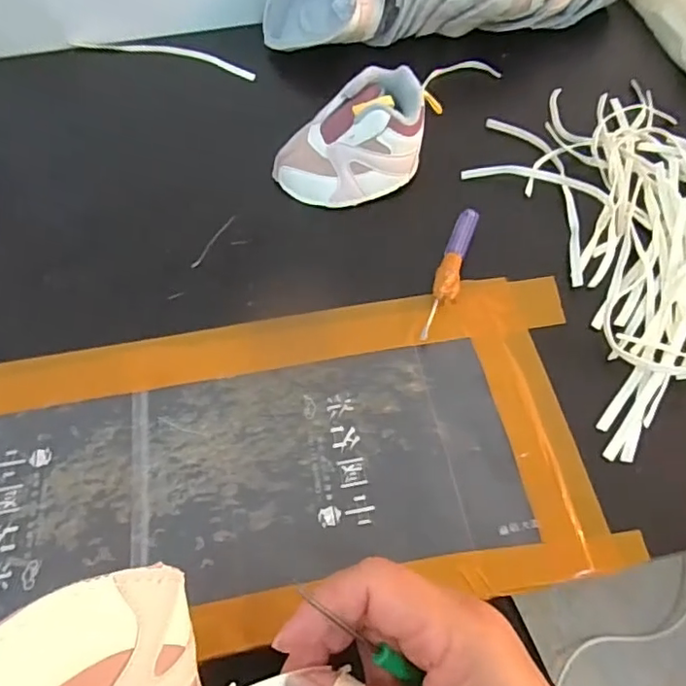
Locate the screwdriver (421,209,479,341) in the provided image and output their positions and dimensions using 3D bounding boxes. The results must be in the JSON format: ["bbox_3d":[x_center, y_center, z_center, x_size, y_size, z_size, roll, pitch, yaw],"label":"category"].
[{"bbox_3d":[0.080,-0.053,0.423,0.018,0.011,0.116,14,60,11],"label":"screwdriver"}]

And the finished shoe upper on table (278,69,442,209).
[{"bbox_3d":[0.008,-0.166,0.469,0.129,0.063,0.088,-26,61,-14],"label":"finished shoe upper on table"}]

